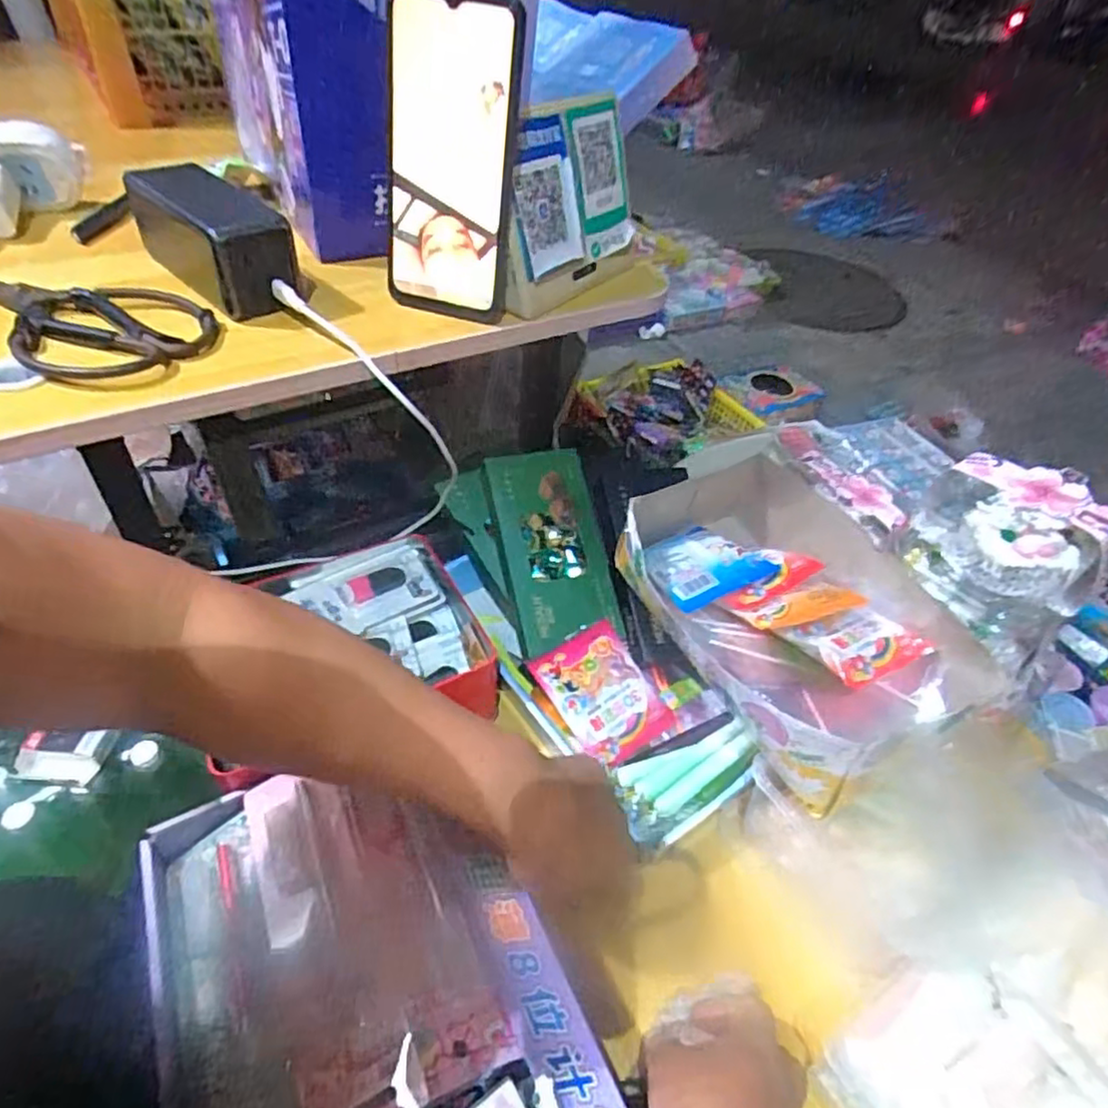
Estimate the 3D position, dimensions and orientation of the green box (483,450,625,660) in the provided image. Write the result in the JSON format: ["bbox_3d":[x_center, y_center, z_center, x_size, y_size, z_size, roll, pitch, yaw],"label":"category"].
[{"bbox_3d":[-0.003,-0.008,0.569,0.089,0.019,0.171,-12,75,-6],"label":"green box"}]

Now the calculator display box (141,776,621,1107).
[{"bbox_3d":[-0.076,0.269,0.318,0.192,0.044,0.371,-19,51,-23],"label":"calculator display box"}]

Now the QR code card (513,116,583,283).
[{"bbox_3d":[-0.005,-0.229,0.430,0.005,0.087,0.067,16,46,33],"label":"QR code card"}]

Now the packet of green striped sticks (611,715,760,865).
[{"bbox_3d":[0.099,0.161,0.479,0.113,0.030,0.068,-15,49,-19],"label":"packet of green striped sticks"}]

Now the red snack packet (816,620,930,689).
[{"bbox_3d":[0.211,0.064,0.443,0.068,0.014,0.035,-15,49,-20],"label":"red snack packet"}]

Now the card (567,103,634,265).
[{"bbox_3d":[0.032,-0.262,0.473,0.009,0.094,0.058,24,54,35],"label":"card"}]

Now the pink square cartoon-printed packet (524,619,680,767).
[{"bbox_3d":[0.039,0.112,0.527,0.074,0.012,0.106,-32,77,-20],"label":"pink square cartoon-printed packet"}]

